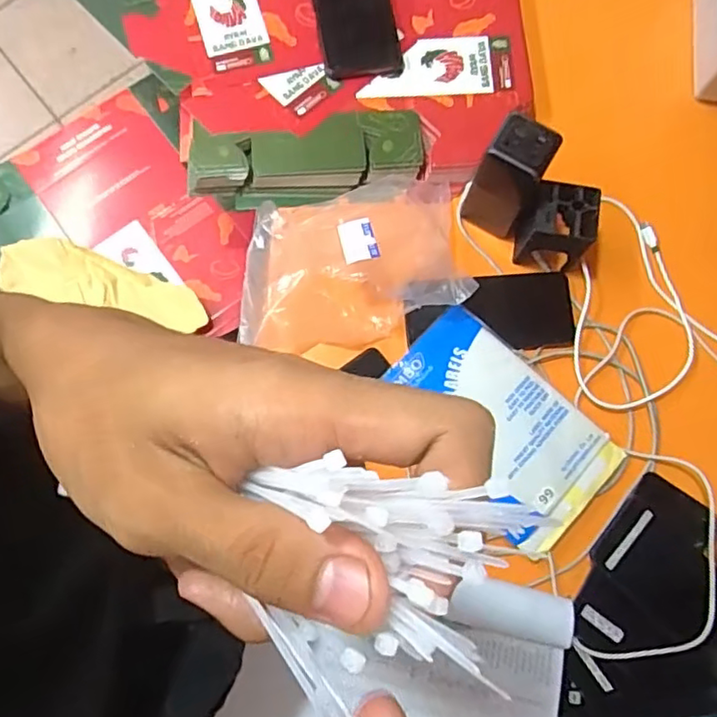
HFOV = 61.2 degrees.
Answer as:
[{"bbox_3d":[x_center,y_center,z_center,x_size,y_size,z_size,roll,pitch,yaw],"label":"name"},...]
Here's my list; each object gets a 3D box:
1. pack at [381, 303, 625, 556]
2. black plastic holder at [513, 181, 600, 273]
[{"bbox_3d":[0.135,0.062,0.575,0.130,0.016,0.215,-43,80,-9],"label":"pack"},{"bbox_3d":[0.189,-0.129,0.588,0.065,0.089,0.055,13,77,4],"label":"black plastic holder"}]

